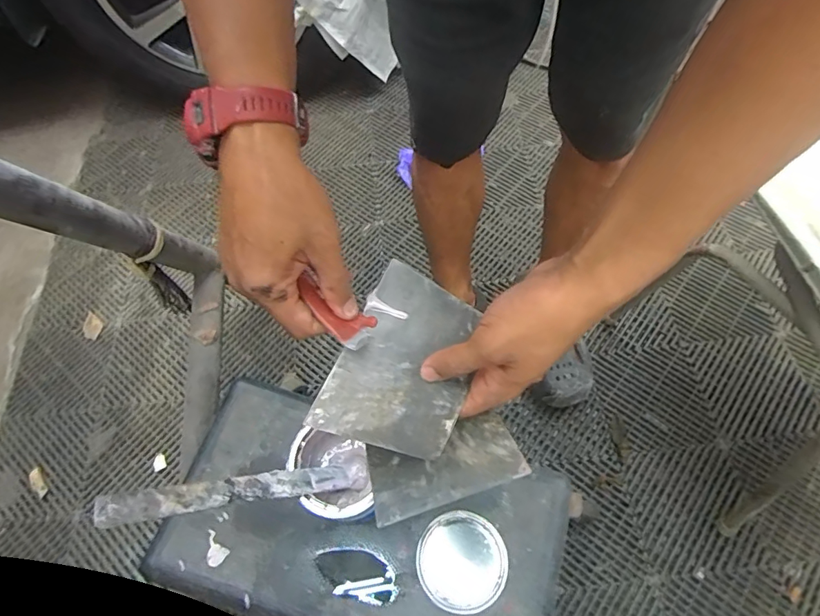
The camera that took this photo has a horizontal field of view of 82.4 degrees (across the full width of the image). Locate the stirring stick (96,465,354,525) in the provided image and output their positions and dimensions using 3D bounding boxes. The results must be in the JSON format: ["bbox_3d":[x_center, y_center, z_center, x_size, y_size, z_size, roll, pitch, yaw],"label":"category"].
[{"bbox_3d":[-0.149,0.163,0.422,0.008,0.231,0.026,-44,54,29],"label":"stirring stick"}]

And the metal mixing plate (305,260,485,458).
[{"bbox_3d":[-0.002,0.040,0.357,0.097,0.004,0.137,22,71,9],"label":"metal mixing plate"}]

